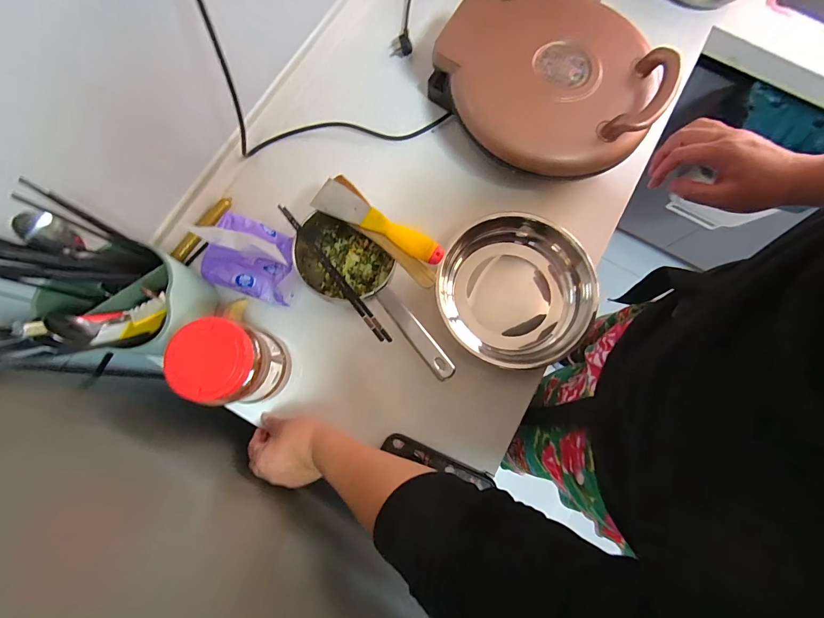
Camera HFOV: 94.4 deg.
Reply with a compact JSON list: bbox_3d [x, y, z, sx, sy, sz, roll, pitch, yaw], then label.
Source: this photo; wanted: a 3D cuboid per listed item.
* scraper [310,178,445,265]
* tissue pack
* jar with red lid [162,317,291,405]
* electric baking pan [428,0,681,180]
[{"bbox_3d":[-0.049,-0.113,0.517,0.195,0.025,0.044,35,79,6],"label":"scraper"},{"bbox_3d":[-0.225,-0.077,0.547,0.135,0.103,0.106,20,78,3],"label":"tissue pack"},{"bbox_3d":[-0.215,0.069,0.479,0.079,0.171,0.091,19,78,3],"label":"jar with red lid"},{"bbox_3d":[0.208,-0.353,0.600,0.337,0.124,0.316,34,79,6],"label":"electric baking pan"}]

